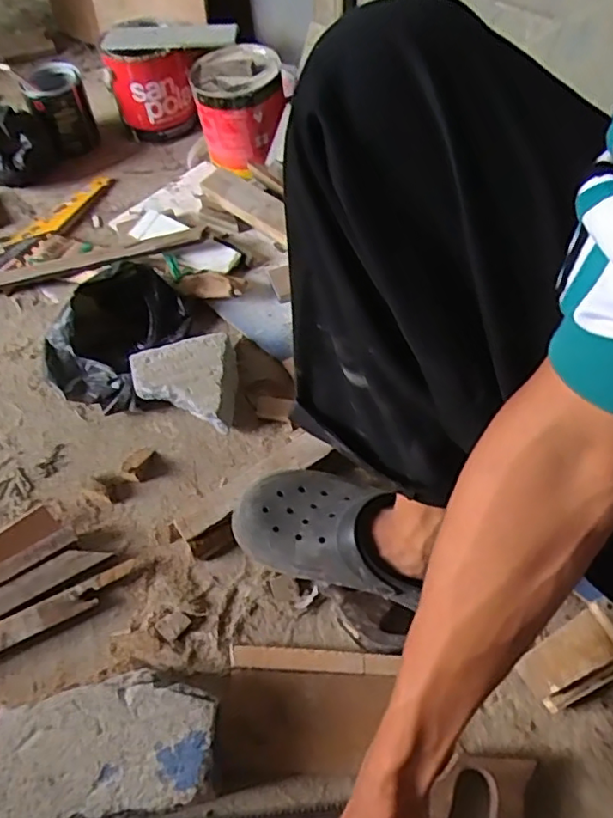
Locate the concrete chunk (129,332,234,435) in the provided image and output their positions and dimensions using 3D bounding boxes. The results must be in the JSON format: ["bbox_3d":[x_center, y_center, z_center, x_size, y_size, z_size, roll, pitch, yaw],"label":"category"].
[{"bbox_3d":[-0.159,-0.026,0.788,0.122,0.080,0.120,-4,57,-1],"label":"concrete chunk"}]

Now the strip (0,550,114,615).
[{"bbox_3d":[-0.325,0.206,0.667,0.205,0.020,0.033,-26,75,-14],"label":"strip"}]

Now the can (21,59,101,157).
[{"bbox_3d":[-0.435,-0.525,1.077,0.099,0.136,0.122,-19,57,-13],"label":"can"}]

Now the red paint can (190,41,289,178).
[{"bbox_3d":[-0.112,-0.515,1.034,0.148,0.153,0.156,-7,57,-2],"label":"red paint can"}]

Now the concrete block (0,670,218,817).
[{"bbox_3d":[-0.186,0.317,0.553,0.205,0.064,0.113,-11,57,-5],"label":"concrete block"}]

